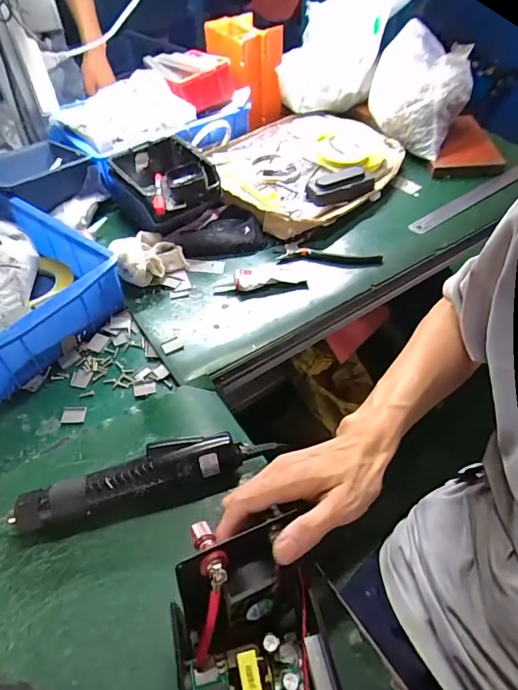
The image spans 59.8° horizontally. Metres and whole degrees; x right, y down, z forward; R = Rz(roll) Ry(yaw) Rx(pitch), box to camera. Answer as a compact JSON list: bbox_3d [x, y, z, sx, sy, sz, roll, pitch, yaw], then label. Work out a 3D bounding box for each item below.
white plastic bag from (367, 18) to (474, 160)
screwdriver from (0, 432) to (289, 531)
[{"bbox_3d":[0.268,-0.435,0.766,0.160,0.139,0.126,31,56,24],"label":"white plastic bag"},{"bbox_3d":[-0.112,0.126,0.418,0.281,0.041,0.039,-12,50,-9],"label":"screwdriver"}]

